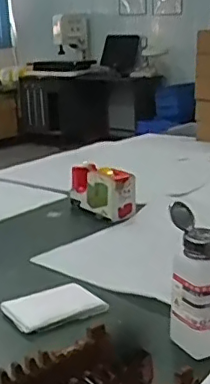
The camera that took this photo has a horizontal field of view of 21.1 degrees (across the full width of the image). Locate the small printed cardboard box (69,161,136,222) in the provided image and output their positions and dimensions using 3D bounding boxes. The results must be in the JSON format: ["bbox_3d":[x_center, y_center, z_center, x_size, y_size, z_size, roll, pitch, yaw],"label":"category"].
[{"bbox_3d":[-0.007,-0.004,1.049,0.065,0.080,0.140,-11,18,-30],"label":"small printed cardboard box"}]

